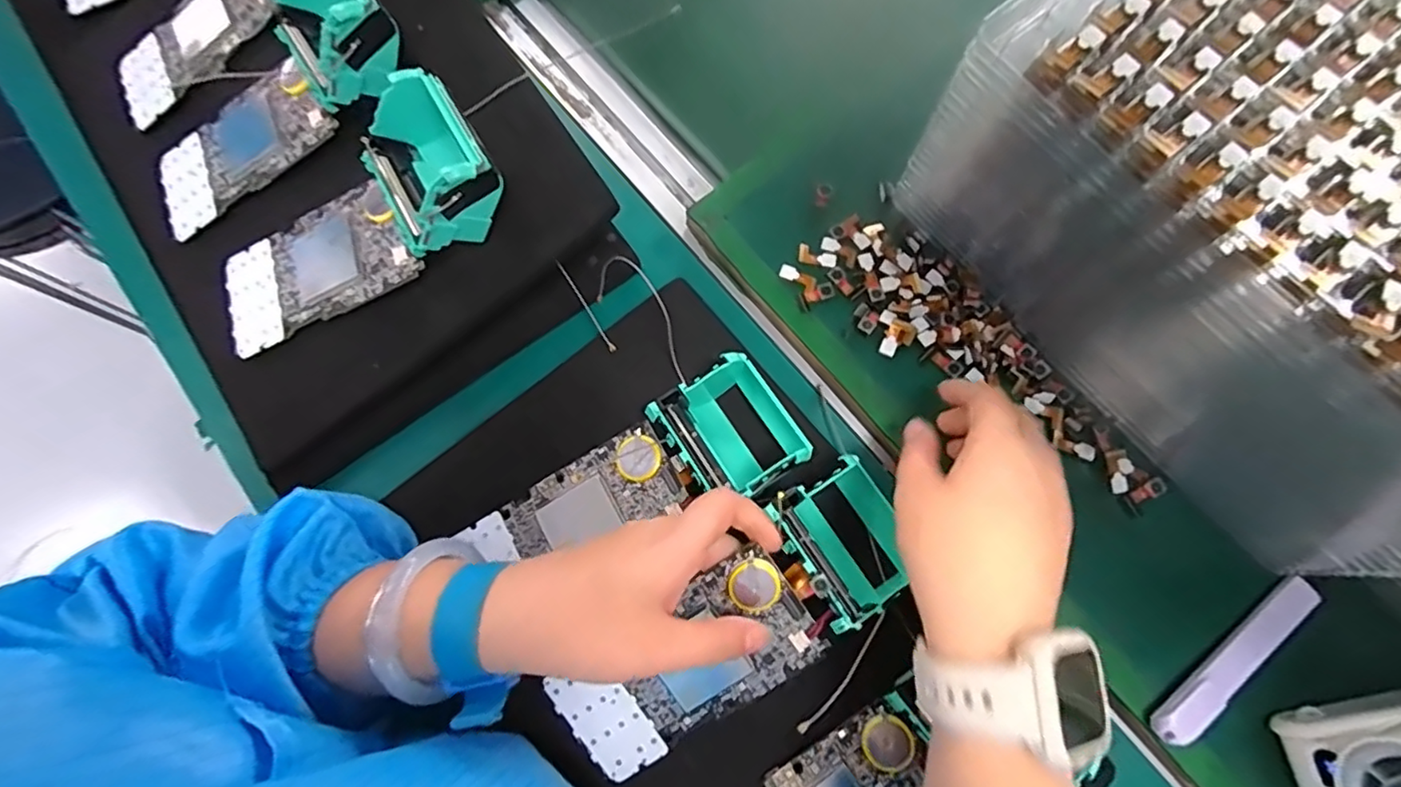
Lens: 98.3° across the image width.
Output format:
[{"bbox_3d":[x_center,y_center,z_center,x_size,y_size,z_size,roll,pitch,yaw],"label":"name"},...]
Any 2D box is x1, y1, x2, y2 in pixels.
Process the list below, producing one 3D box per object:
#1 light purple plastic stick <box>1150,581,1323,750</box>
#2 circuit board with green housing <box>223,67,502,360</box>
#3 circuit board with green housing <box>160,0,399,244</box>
[{"bbox_3d":[0.266,0.132,0.300,0.112,0.014,0.018,-36,80,-9],"label":"light purple plastic stick"},{"bbox_3d":[-0.190,-0.089,0.332,0.199,0.045,0.077,-25,74,21],"label":"circuit board with green housing"},{"bbox_3d":[-0.247,-0.171,0.345,0.189,0.033,0.078,-31,74,21],"label":"circuit board with green housing"}]

